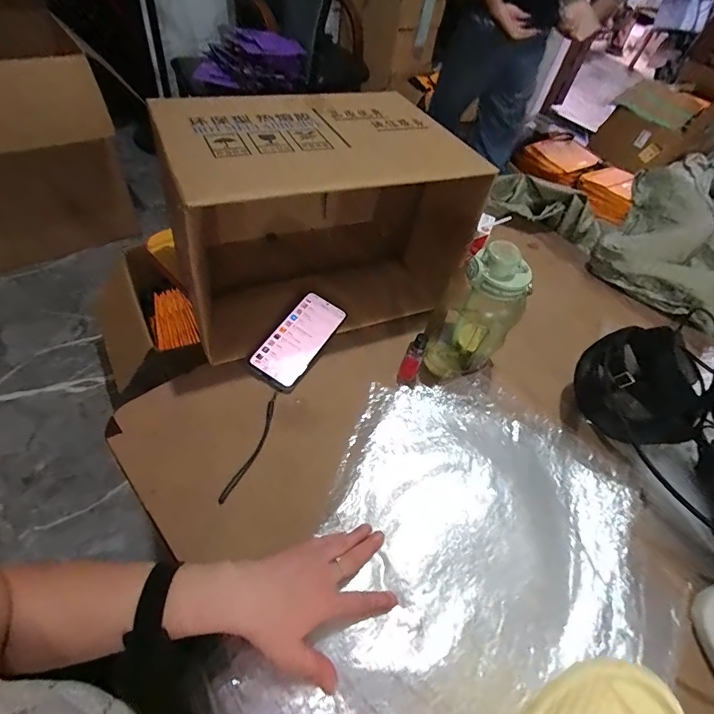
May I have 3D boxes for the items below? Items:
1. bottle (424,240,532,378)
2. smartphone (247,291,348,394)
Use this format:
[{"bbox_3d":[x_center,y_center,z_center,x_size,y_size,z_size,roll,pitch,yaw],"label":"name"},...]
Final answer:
[{"bbox_3d":[0.166,-0.056,0.567,0.093,0.207,0.087,35,56,18],"label":"bottle"},{"bbox_3d":[-0.085,-0.030,0.613,0.079,0.012,0.171,33,61,3],"label":"smartphone"}]

